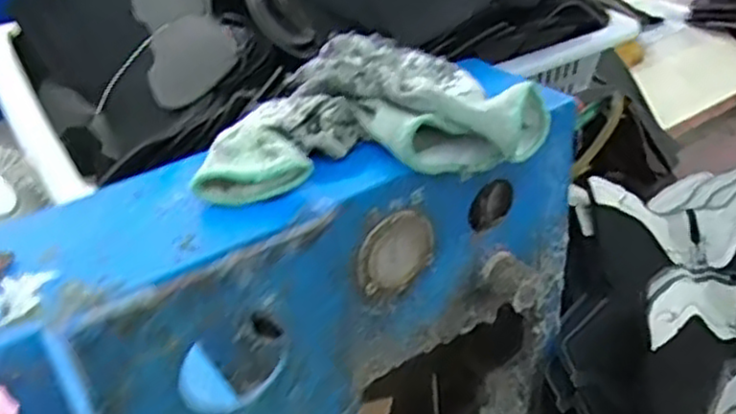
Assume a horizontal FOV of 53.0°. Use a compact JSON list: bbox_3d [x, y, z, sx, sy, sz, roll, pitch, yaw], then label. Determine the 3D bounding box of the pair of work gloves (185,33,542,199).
[{"bbox_3d":[-0.001,-0.071,0.488,0.216,0.048,0.170,-8,33,-6],"label":"pair of work gloves"}]

